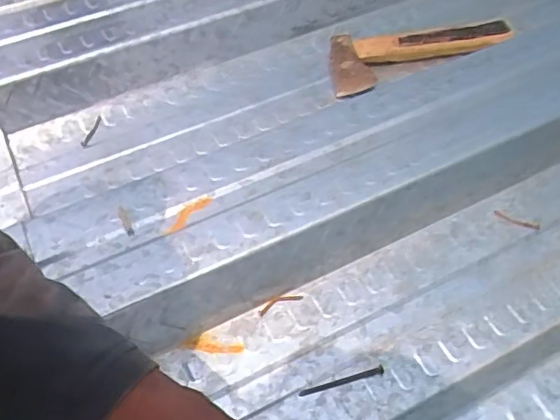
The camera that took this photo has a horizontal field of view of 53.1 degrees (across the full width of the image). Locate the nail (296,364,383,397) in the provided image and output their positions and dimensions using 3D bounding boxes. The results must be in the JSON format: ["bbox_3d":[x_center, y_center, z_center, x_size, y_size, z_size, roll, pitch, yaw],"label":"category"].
[{"bbox_3d":[0.054,0.148,0.481,0.076,0.004,0.008,-15,57,-9],"label":"nail"}]

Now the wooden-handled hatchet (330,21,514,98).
[{"bbox_3d":[0.185,-0.194,0.704,0.246,0.029,0.096,-10,56,-6],"label":"wooden-handled hatchet"}]

